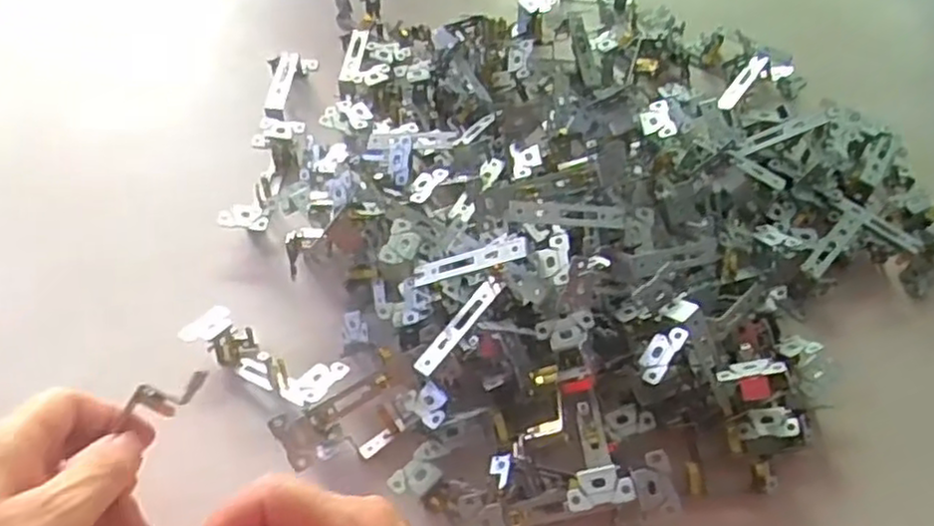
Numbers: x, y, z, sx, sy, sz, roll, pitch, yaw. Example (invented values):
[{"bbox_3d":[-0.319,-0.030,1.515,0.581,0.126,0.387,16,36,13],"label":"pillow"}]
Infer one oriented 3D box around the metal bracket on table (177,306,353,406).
[{"bbox_3d":[-0.119,0.058,0.443,0.103,0.033,0.031,18,53,28],"label":"metal bracket on table"}]

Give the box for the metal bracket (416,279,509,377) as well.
[{"bbox_3d":[-0.005,0.035,0.422,0.014,0.010,0.068,34,73,22],"label":"metal bracket"}]

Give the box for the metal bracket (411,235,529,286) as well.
[{"bbox_3d":[0.002,-0.001,0.421,0.070,0.004,0.012,-17,68,20],"label":"metal bracket"}]

